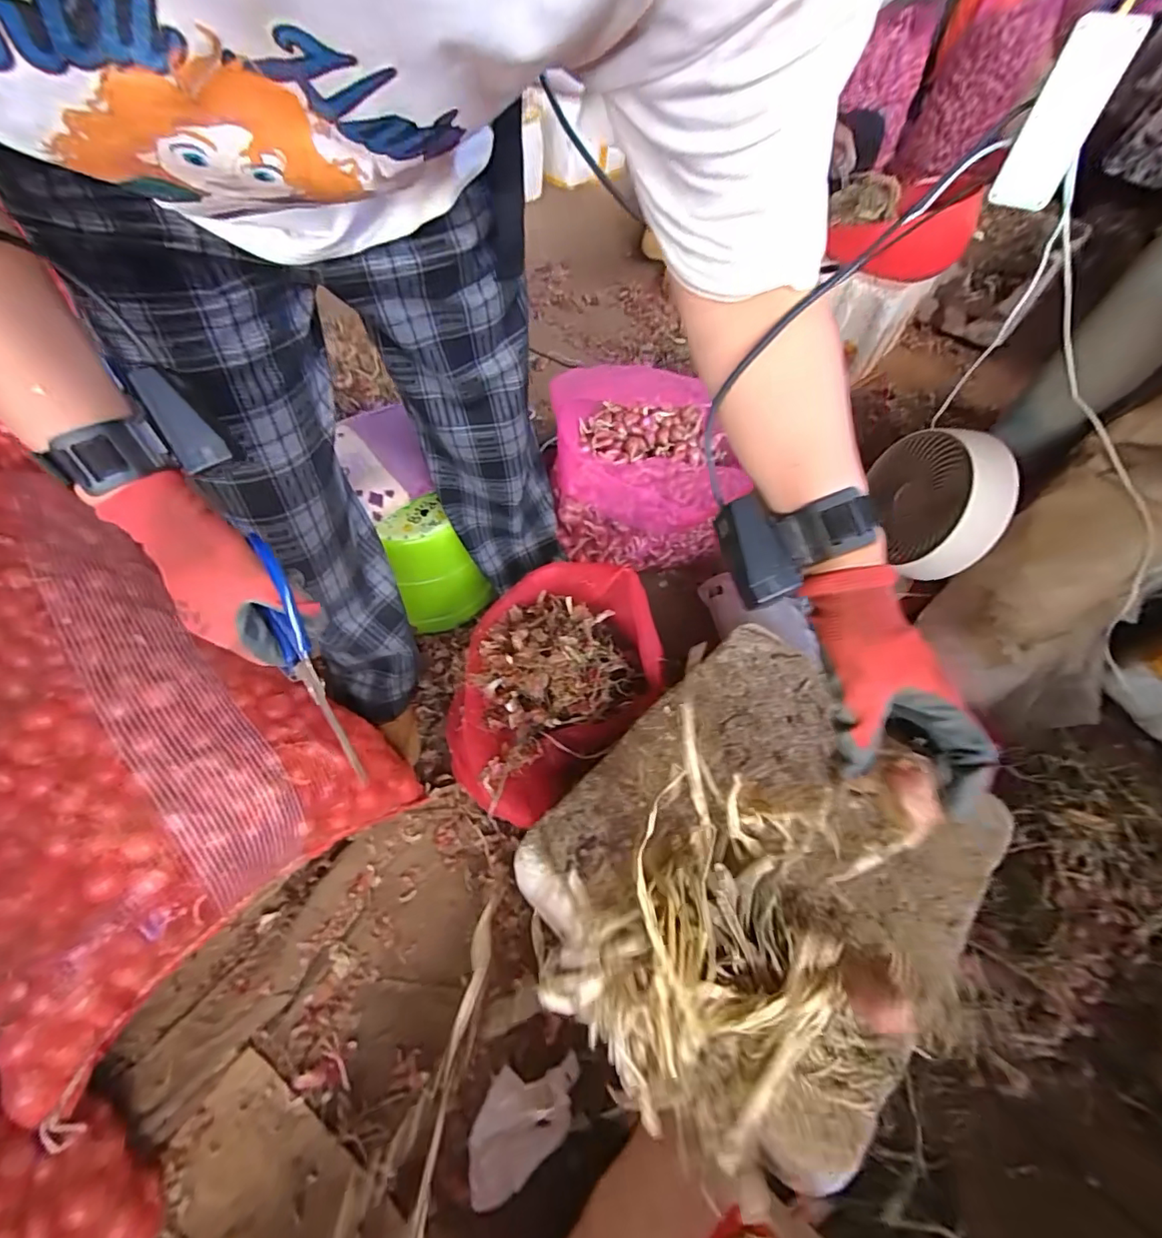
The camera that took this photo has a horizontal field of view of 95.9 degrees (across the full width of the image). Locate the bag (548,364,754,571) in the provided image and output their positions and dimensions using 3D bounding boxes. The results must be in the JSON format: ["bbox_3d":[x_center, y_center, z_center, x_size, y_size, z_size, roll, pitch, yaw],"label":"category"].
[{"bbox_3d":[0.121,-0.298,1.057,0.343,0.309,0.267,-7,57,-8],"label":"bag"}]

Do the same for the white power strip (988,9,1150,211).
[{"bbox_3d":[0.643,-0.668,0.700,0.085,0.185,0.027,24,43,18],"label":"white power strip"}]

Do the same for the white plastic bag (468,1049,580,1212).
[{"bbox_3d":[-0.076,0.628,0.660,0.170,0.030,0.101,-34,64,-23],"label":"white plastic bag"}]

